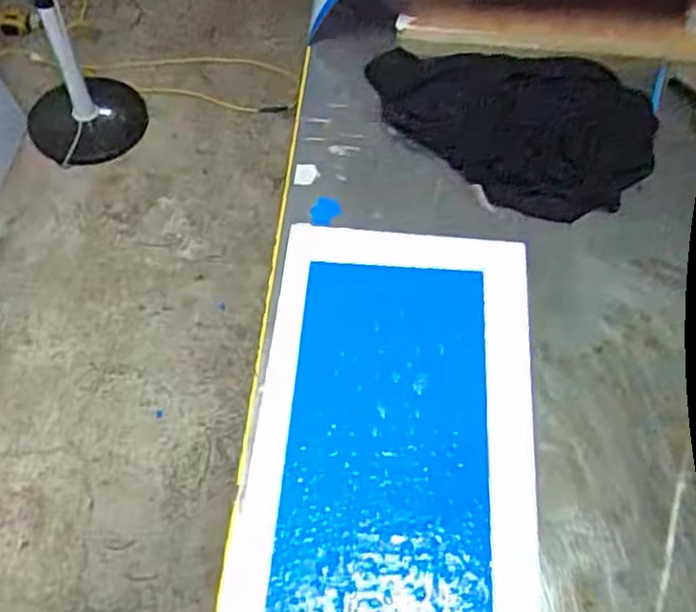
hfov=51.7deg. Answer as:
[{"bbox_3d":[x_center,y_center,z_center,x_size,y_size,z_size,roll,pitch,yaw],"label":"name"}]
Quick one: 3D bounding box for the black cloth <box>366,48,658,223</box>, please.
[{"bbox_3d":[0.146,-0.179,0.682,0.270,0.026,0.179,18,59,8],"label":"black cloth"}]

